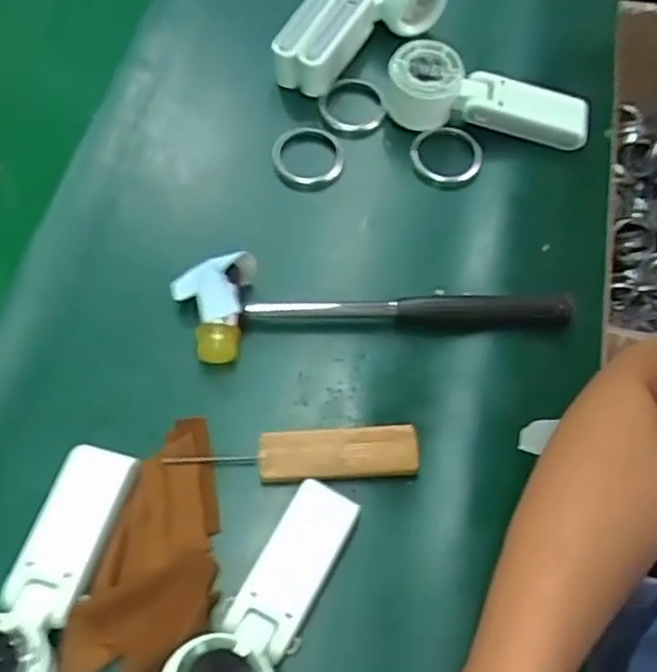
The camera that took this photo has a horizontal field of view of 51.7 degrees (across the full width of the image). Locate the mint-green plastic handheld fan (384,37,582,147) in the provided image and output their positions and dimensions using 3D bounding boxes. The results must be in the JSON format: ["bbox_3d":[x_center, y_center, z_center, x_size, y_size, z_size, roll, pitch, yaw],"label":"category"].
[{"bbox_3d":[0.134,-0.201,0.570,0.168,0.052,0.053,6,64,2],"label":"mint-green plastic handheld fan"}]

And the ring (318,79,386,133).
[{"bbox_3d":[0.020,-0.203,0.594,0.058,0.015,0.058,0,64,-1],"label":"ring"}]

